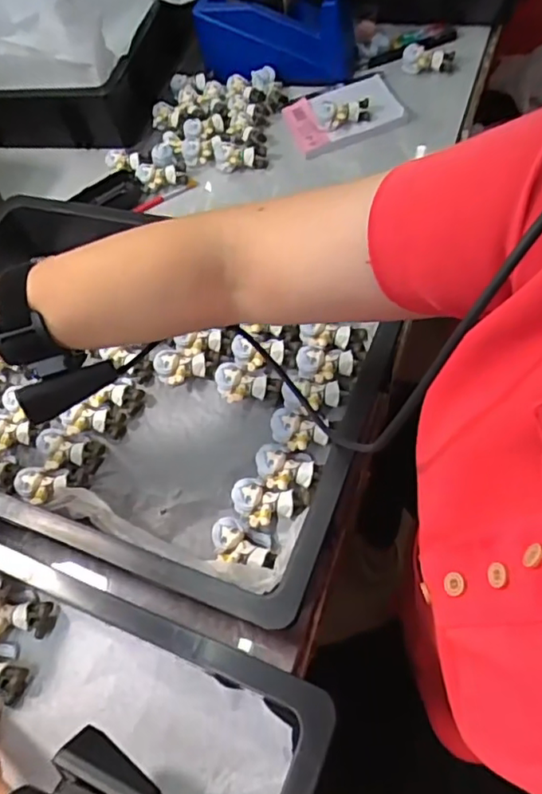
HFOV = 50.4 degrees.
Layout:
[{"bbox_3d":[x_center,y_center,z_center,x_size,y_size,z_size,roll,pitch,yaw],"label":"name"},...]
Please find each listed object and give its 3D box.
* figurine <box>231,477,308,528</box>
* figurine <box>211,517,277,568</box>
[{"bbox_3d":[-0.002,0.089,0.463,0.058,0.025,0.034,10,62,17],"label":"figurine"},{"bbox_3d":[-0.020,0.116,0.449,0.053,0.023,0.032,9,62,16],"label":"figurine"}]

